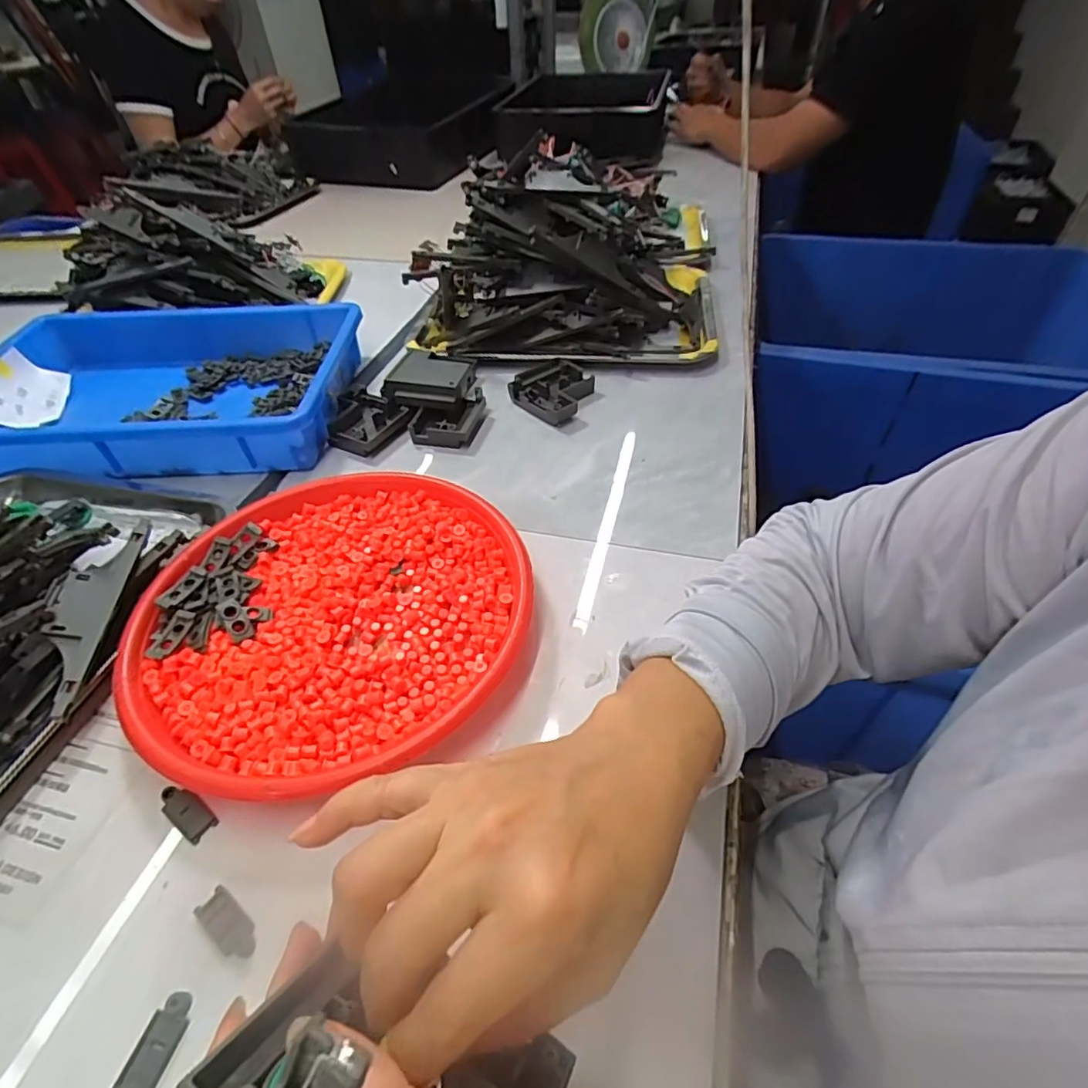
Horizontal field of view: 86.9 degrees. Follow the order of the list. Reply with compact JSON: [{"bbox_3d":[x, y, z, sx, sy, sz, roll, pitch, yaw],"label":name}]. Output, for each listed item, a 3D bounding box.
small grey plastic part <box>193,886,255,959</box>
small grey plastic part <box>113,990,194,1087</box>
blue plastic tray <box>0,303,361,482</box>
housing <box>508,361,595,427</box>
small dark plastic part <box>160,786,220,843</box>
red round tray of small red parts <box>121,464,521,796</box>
[{"bbox_3d":[-0.149,0.181,0.272,0.034,0.008,0.015,28,53,27],"label":"small grey plastic part"},{"bbox_3d":[-0.163,0.212,0.243,0.014,0.010,0.036,10,47,12],"label":"small grey plastic part"},{"bbox_3d":[-0.385,-0.162,0.591,0.358,0.071,0.258,-3,46,0],"label":"blue plastic tray"},{"bbox_3d":[0.008,-0.158,0.588,0.076,0.022,0.094,16,48,17],"label":"housing"},{"bbox_3d":[-0.193,0.144,0.310,0.035,0.007,0.015,27,53,26],"label":"small dark plastic part"},{"bbox_3d":[-0.137,0.043,0.386,0.243,0.035,0.242,-1,46,2],"label":"red round tray of small red parts"}]

